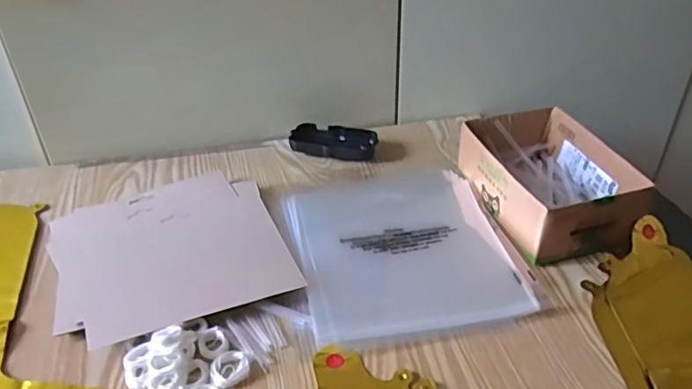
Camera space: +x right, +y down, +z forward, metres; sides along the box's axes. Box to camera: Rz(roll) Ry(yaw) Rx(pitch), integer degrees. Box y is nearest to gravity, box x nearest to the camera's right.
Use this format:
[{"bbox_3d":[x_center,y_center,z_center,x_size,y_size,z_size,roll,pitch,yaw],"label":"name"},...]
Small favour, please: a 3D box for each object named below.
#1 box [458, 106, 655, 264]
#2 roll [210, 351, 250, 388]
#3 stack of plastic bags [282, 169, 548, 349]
[{"bbox_3d":[0.217,-0.015,0.624,0.129,0.066,0.194,-9,38,-11],"label":"box"},{"bbox_3d":[-0.095,0.141,0.472,0.031,0.005,0.033,-1,37,0],"label":"roll"},{"bbox_3d":[0.053,0.042,0.603,0.210,0.009,0.250,-8,38,-9],"label":"stack of plastic bags"}]

